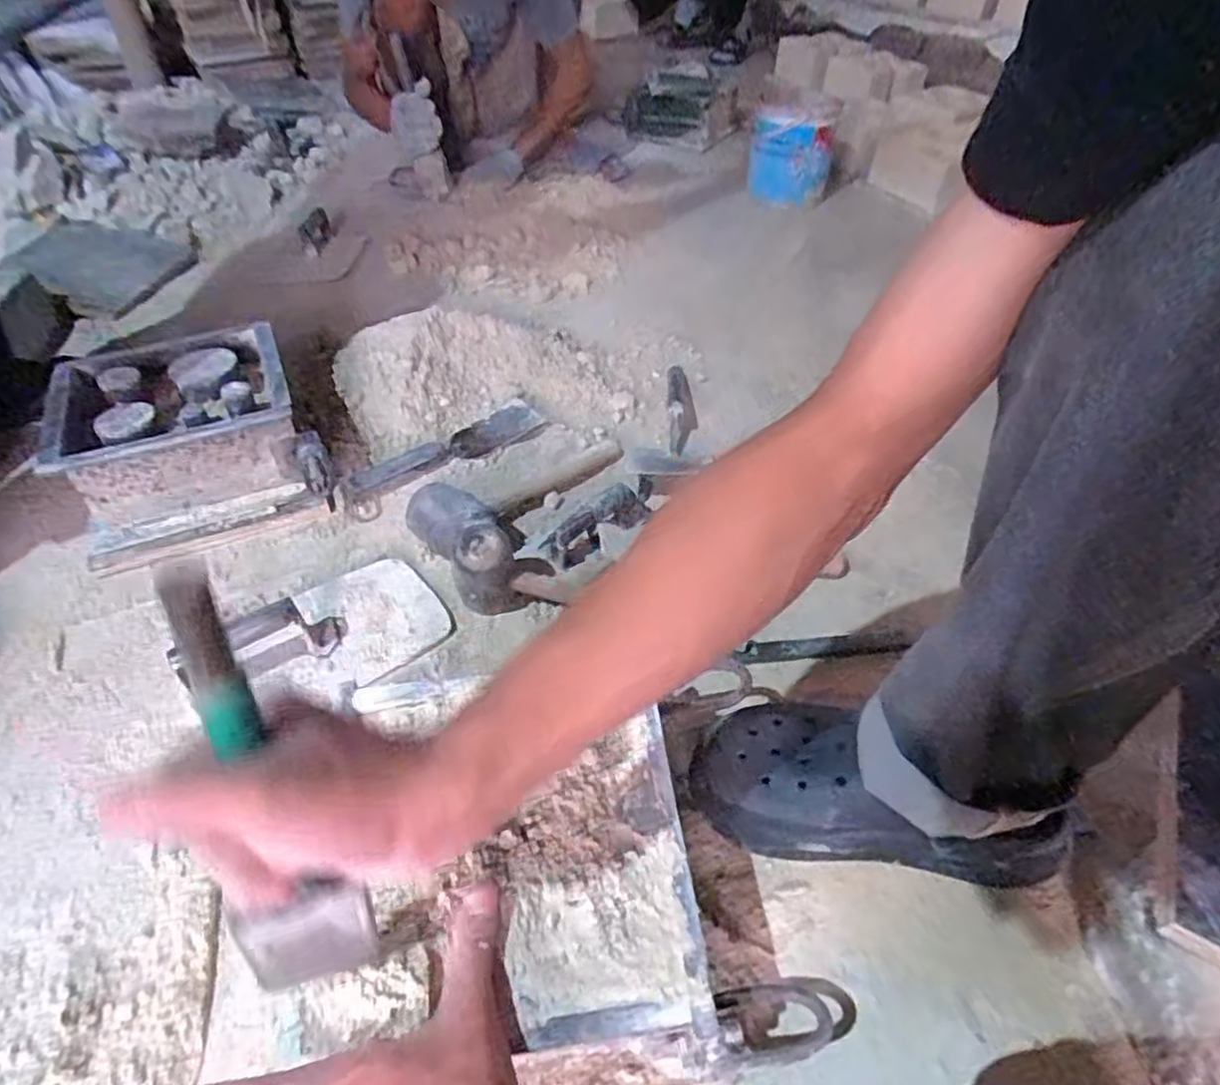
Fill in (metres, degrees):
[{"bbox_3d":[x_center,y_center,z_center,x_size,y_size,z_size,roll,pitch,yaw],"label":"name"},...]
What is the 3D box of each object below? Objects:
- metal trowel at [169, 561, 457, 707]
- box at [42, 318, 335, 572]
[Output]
[{"bbox_3d":[-0.280,0.073,0.654,0.228,0.070,0.136,-25,52,-21],"label":"metal trowel"},{"bbox_3d":[-0.484,-0.121,0.804,0.252,0.125,0.256,-21,51,-17],"label":"box"}]

